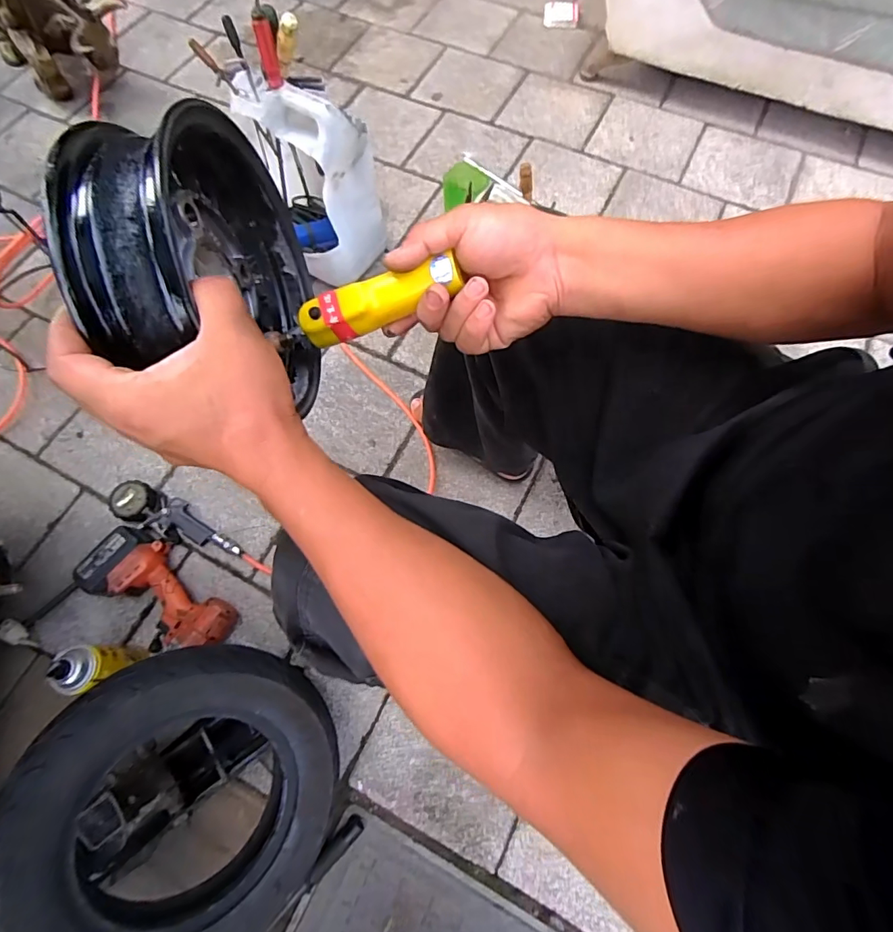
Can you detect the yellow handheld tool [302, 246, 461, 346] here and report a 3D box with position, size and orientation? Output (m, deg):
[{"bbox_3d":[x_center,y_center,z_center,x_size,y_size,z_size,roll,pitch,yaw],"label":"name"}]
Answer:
[{"bbox_3d":[-0.055,-0.137,0.394,0.136,0.038,0.026,-18,69,13],"label":"yellow handheld tool"}]

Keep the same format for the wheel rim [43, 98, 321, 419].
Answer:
[{"bbox_3d":[-0.173,-0.142,0.368,0.099,0.184,0.193,-7,69,-3],"label":"wheel rim"}]

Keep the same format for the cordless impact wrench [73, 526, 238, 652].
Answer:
[{"bbox_3d":[-0.458,0.211,0.764,0.241,0.069,0.121,37,73,13],"label":"cordless impact wrench"}]

